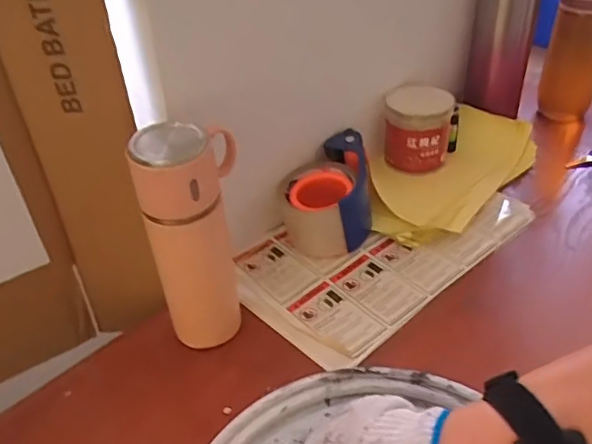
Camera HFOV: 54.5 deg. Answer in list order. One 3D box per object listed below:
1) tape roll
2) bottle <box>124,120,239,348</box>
[{"bbox_3d":[0.023,-0.017,0.658,0.084,0.071,0.091,-3,38,3],"label":"tape roll"},{"bbox_3d":[-0.085,0.018,0.512,0.080,0.213,0.062,-11,39,-7],"label":"bottle"}]

